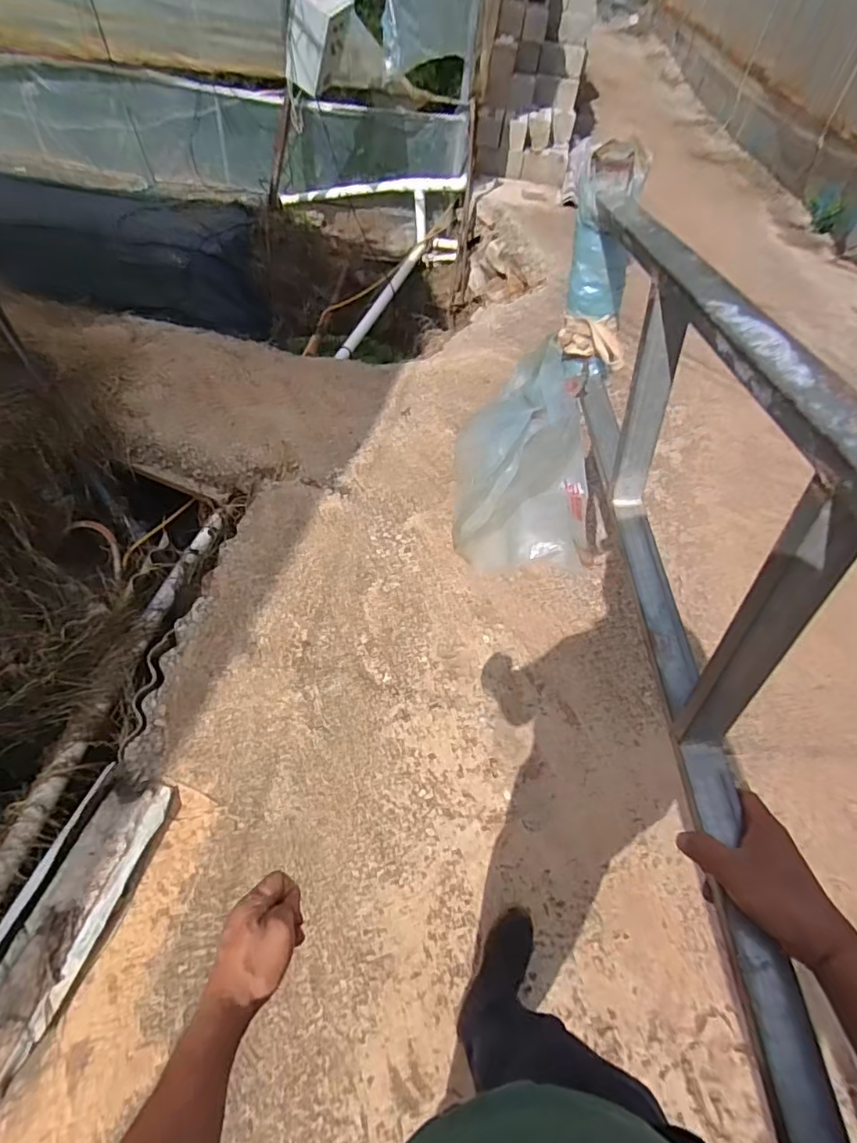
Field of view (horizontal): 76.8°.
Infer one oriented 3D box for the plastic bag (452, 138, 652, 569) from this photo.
[{"bbox_3d":[0.192,-0.284,0.814,0.186,0.187,0.570,15,89,6],"label":"plastic bag"}]

